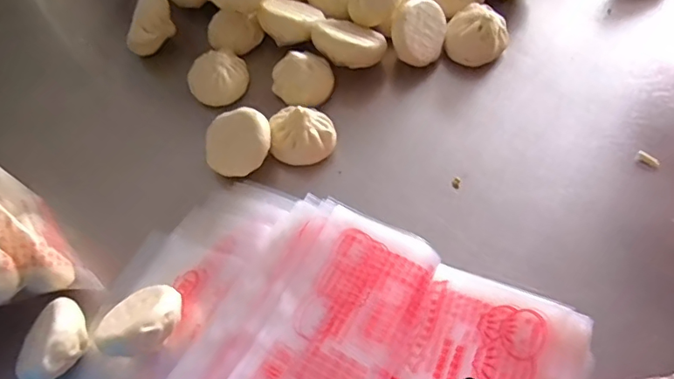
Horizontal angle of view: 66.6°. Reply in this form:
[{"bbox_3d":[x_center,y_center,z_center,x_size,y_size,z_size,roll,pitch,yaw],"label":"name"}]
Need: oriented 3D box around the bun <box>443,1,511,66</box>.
[{"bbox_3d":[0.171,-0.191,0.630,0.074,0.047,0.072,26,66,16],"label":"bun"}]

